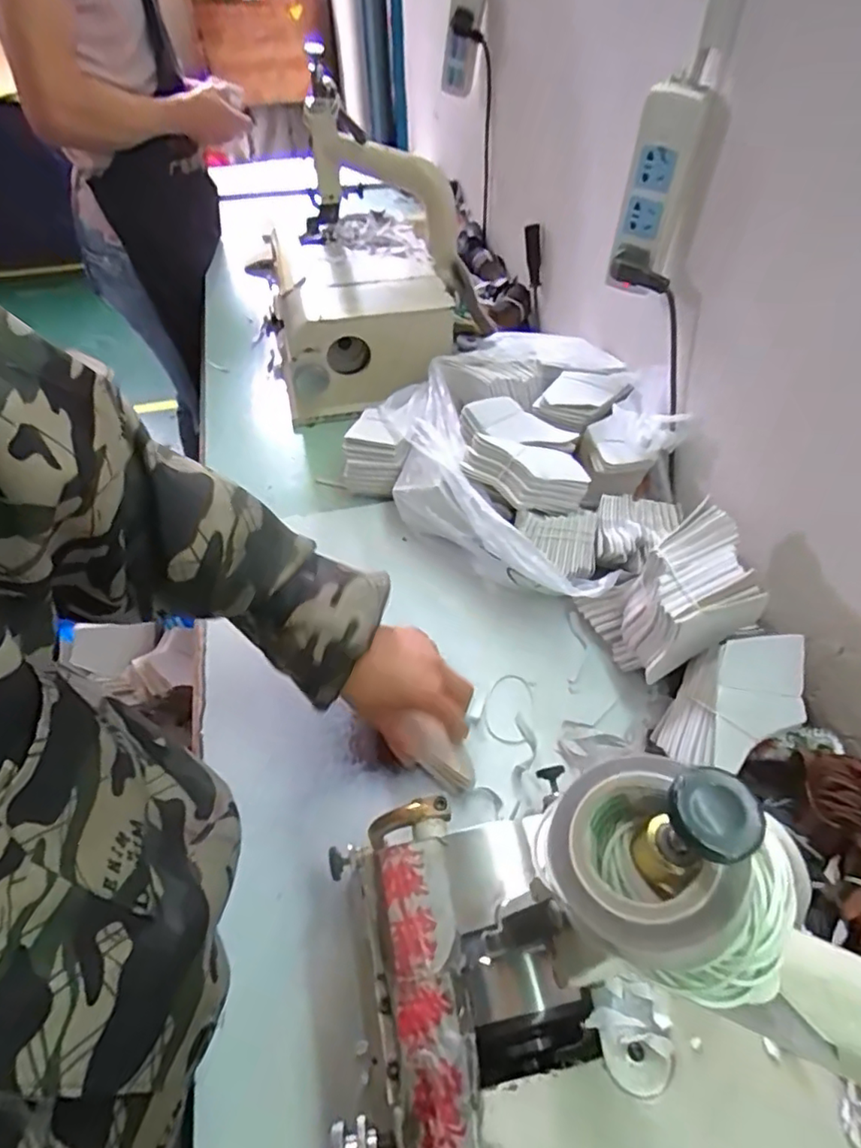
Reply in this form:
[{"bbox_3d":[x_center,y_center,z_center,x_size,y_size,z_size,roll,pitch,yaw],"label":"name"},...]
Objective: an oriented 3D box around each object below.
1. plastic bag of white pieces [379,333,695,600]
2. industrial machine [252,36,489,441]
[{"bbox_3d":[0.107,-0.150,0.705,0.332,0.122,0.344,23,55,20],"label":"plastic bag of white pieces"},{"bbox_3d":[-0.089,-0.434,0.821,0.245,0.296,0.292,-7,51,-4],"label":"industrial machine"}]

